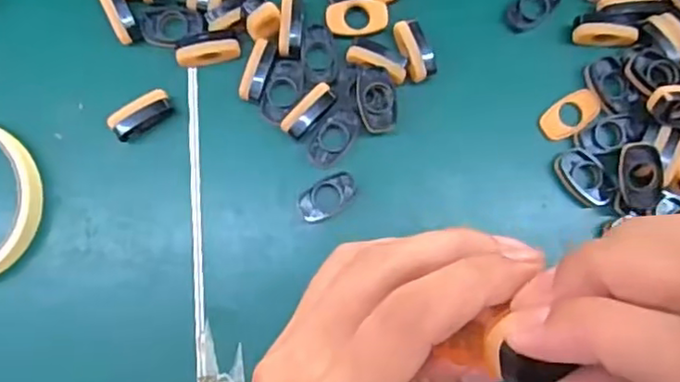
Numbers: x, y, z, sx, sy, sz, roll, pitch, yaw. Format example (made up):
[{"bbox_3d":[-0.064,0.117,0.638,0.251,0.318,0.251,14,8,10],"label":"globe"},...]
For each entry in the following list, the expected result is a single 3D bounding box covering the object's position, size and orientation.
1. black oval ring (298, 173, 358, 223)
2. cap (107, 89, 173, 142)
[{"bbox_3d":[-0.006,0.003,0.338,0.033,0.008,0.017,-31,86,-3],"label":"black oval ring"},{"bbox_3d":[-0.101,-0.038,0.334,0.031,0.018,0.013,-36,86,-3],"label":"cap"}]

